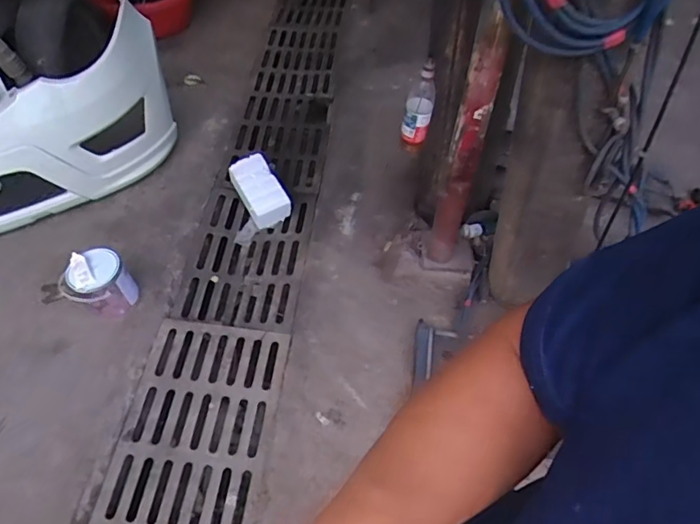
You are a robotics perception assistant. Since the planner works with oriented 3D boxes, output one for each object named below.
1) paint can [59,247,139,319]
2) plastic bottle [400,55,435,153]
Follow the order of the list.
[{"bbox_3d":[-0.770,0.077,1.624,0.181,0.171,0.172,0,53,0],"label":"paint can"},{"bbox_3d":[0.165,-0.373,1.272,0.073,0.237,0.061,7,53,5],"label":"plastic bottle"}]

